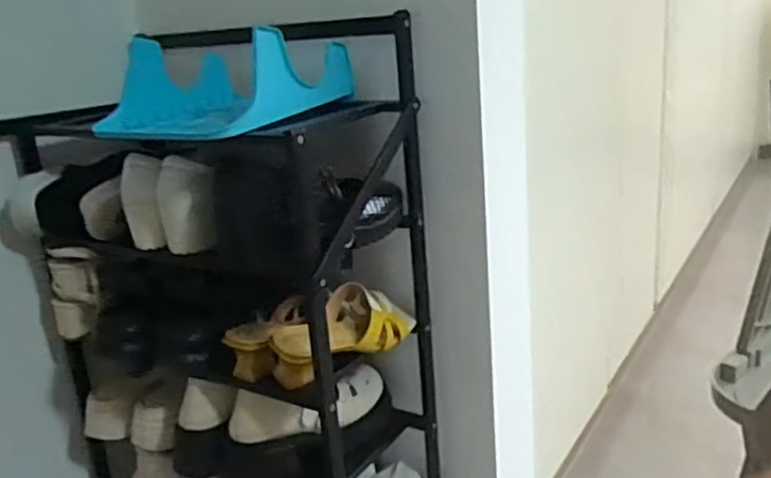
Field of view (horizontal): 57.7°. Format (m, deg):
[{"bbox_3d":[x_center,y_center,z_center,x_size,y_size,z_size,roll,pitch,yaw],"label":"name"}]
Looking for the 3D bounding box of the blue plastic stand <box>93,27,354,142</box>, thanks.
[{"bbox_3d":[-0.189,-0.183,0.814,0.193,0.090,0.250,9,23,37],"label":"blue plastic stand"}]

